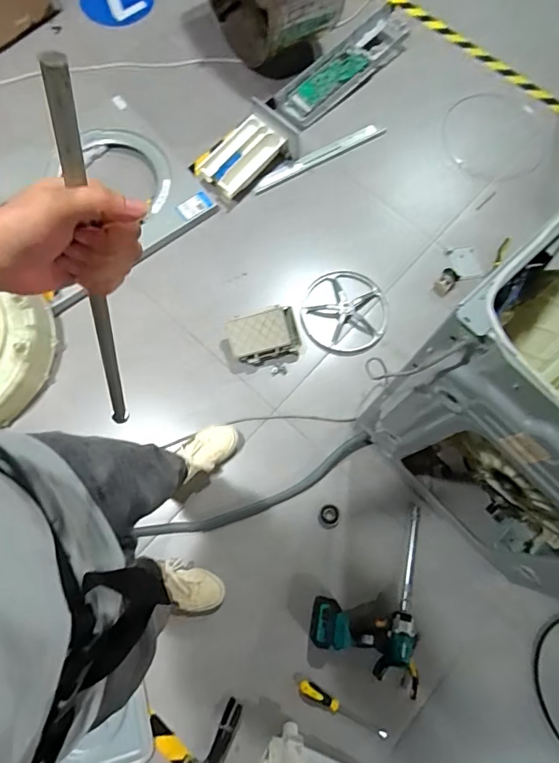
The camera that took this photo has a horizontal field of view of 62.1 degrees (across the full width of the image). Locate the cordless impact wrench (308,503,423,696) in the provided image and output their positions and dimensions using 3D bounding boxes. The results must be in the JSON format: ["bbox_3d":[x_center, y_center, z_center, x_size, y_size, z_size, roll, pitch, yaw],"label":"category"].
[{"bbox_3d":[0.227,0.572,1.189,0.272,0.065,0.399,4,74,0],"label":"cordless impact wrench"}]

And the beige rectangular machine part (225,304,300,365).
[{"bbox_3d":[-0.046,-0.128,1.396,0.204,0.092,0.141,-11,74,-5],"label":"beige rectangular machine part"}]

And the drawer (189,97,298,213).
[{"bbox_3d":[-0.122,-0.766,1.551,0.340,0.083,0.219,-40,79,-12],"label":"drawer"}]

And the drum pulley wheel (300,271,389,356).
[{"bbox_3d":[0.203,-0.218,1.459,0.264,0.051,0.278,0,74,-1],"label":"drum pulley wheel"}]

